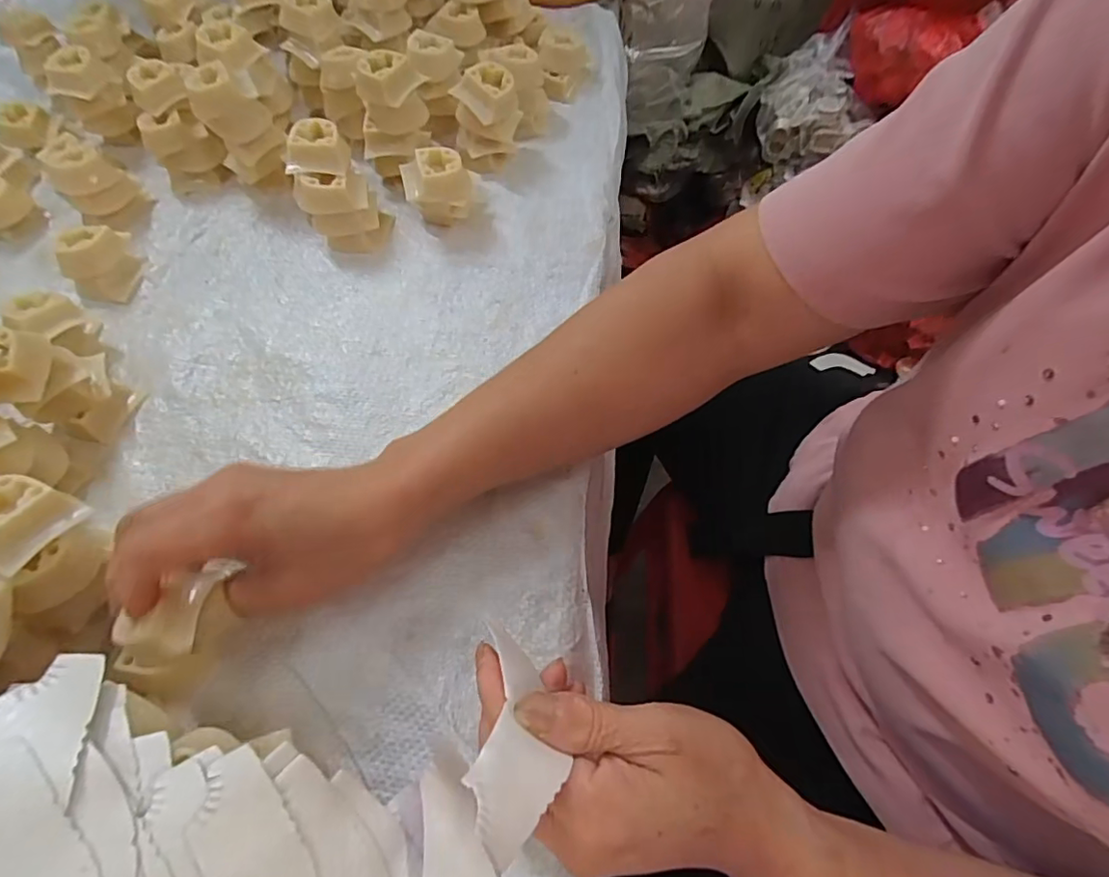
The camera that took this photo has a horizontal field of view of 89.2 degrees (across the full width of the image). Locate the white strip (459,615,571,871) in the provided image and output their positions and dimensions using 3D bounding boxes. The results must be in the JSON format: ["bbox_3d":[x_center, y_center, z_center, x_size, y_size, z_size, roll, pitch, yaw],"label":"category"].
[{"bbox_3d":[-0.013,0.105,0.205,0.033,0.099,0.004,30,102,-9],"label":"white strip"}]

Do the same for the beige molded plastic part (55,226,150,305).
[{"bbox_3d":[-0.310,-0.122,0.385,0.034,0.032,0.046,2,62,2],"label":"beige molded plastic part"}]

